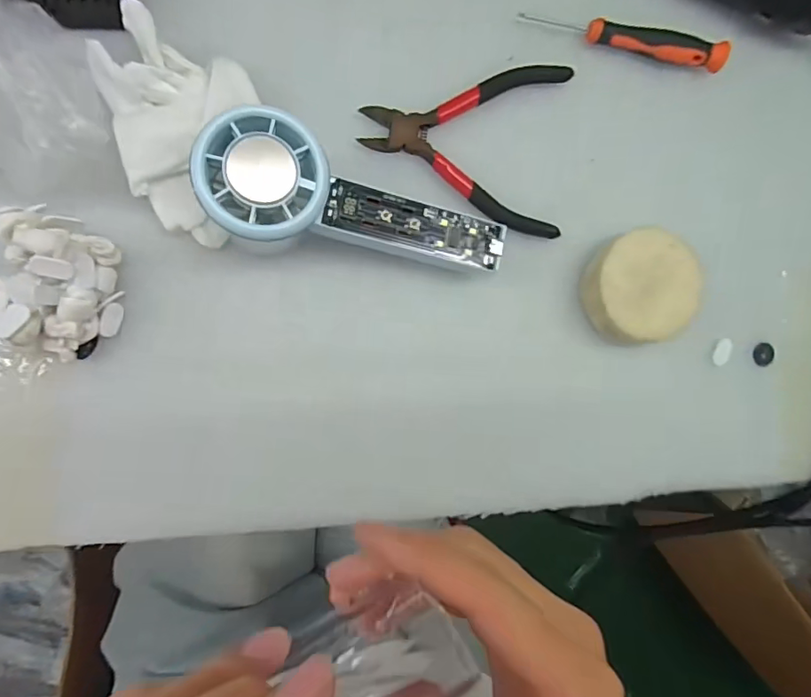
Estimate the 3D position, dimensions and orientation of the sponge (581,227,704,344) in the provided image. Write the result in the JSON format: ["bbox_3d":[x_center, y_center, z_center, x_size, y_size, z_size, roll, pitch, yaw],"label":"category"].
[{"bbox_3d":[0.135,-0.036,0.293,0.063,0.026,0.064,0,93,-9],"label":"sponge"}]

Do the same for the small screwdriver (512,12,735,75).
[{"bbox_3d":[0.129,-0.182,0.294,0.123,0.011,0.015,7,92,-9],"label":"small screwdriver"}]

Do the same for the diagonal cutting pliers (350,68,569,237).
[{"bbox_3d":[0.034,-0.116,0.287,0.115,0.009,0.095,2,93,-9],"label":"diagonal cutting pliers"}]

